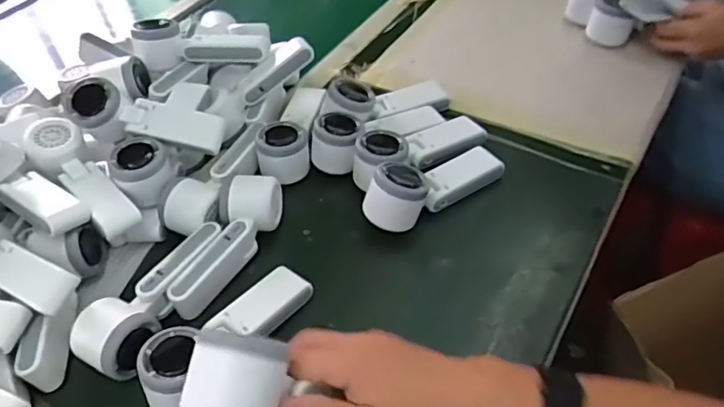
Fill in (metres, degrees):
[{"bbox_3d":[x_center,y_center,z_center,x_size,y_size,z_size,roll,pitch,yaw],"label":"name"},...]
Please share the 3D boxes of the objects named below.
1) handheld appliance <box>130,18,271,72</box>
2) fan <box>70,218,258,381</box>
[{"bbox_3d":[-0.198,-0.195,0.706,0.166,0.045,0.046,-5,46,3],"label":"handheld appliance"},{"bbox_3d":[-0.179,0.079,0.538,0.060,0.052,0.183,23,54,22],"label":"fan"}]

